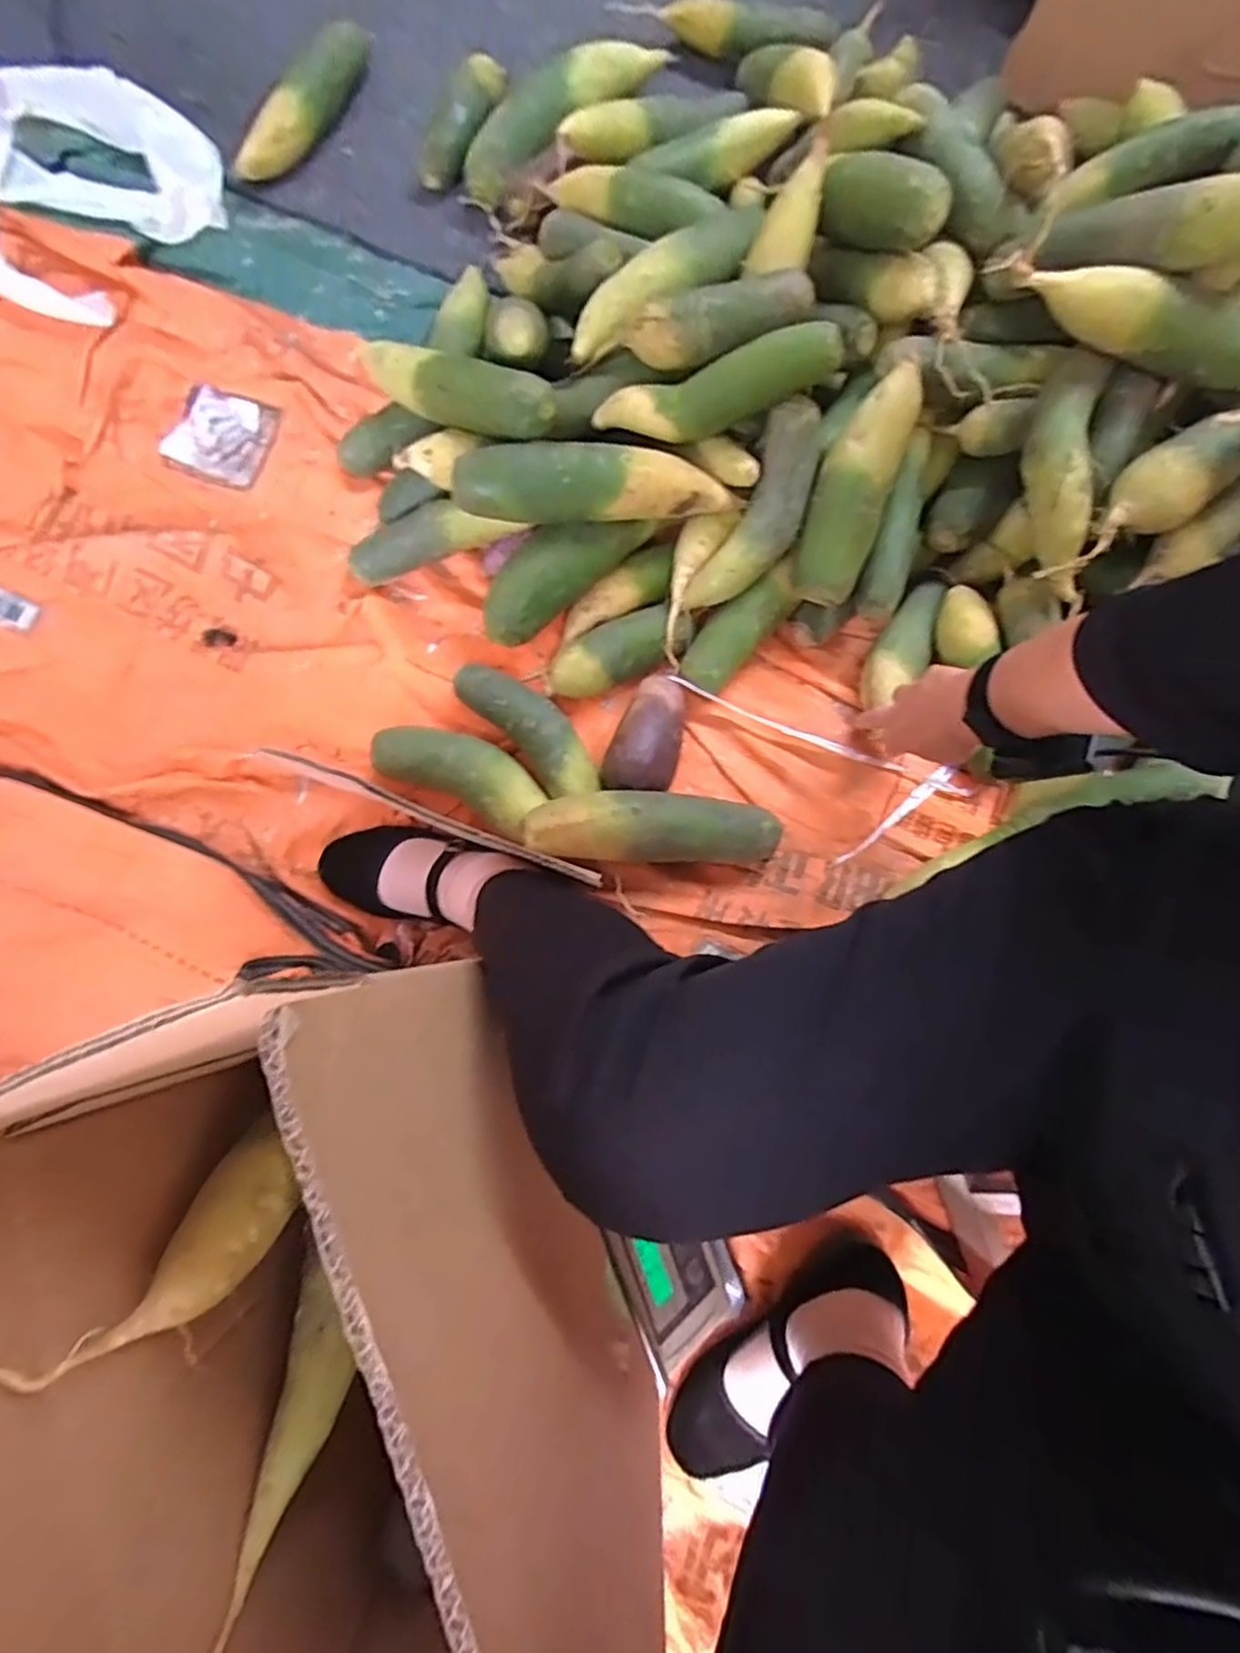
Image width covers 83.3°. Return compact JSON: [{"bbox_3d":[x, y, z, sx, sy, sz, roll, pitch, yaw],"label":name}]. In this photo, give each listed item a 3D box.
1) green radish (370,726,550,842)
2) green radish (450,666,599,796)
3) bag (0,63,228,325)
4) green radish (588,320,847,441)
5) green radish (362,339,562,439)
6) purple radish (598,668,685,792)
[{"bbox_3d":[-0.149,-0.051,0.676,0.162,0.056,0.067,27,81,5],"label":"green radish"},{"bbox_3d":[-0.084,-0.094,0.685,0.062,0.055,0.169,-44,82,-7],"label":"green radish"},{"bbox_3d":[-0.633,-0.753,0.812,0.292,0.087,0.331,-34,79,-7],"label":"bag"},{"bbox_3d":[0.083,-0.381,0.612,0.218,0.050,0.047,-7,76,20],"label":"green radish"},{"bbox_3d":[-0.165,-0.420,0.662,0.270,0.049,0.050,32,78,30],"label":"green radish"},{"bbox_3d":[0.032,-0.091,0.685,0.066,0.057,0.140,18,78,4],"label":"purple radish"}]

